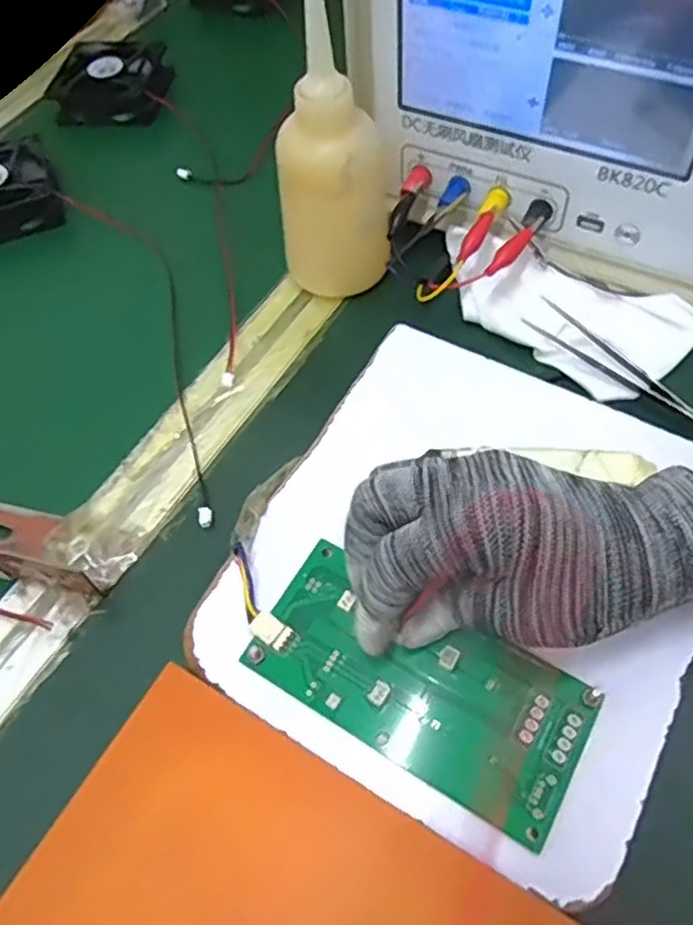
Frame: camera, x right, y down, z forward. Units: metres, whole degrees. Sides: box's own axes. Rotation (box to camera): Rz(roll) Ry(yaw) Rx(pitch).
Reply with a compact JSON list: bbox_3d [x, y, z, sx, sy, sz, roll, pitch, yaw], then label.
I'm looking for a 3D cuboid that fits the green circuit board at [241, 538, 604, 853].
[{"bbox_3d":[0.028,0.089,0.276,0.133,0.008,0.064,23,61,16],"label":"green circuit board"}]

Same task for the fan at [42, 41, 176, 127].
[{"bbox_3d":[-0.188,-0.304,0.543,0.085,0.029,0.073,-3,56,3],"label":"fan"}]

